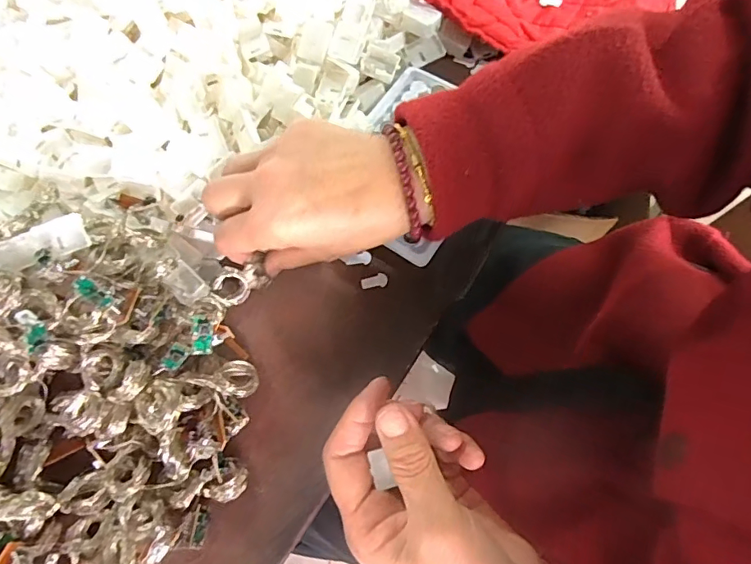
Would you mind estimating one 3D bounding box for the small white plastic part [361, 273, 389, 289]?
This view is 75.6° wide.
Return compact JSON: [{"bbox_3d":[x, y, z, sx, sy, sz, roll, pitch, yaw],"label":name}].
[{"bbox_3d":[-0.001,-0.001,0.324,0.018,0.004,0.009,-12,71,-1],"label":"small white plastic part"}]

